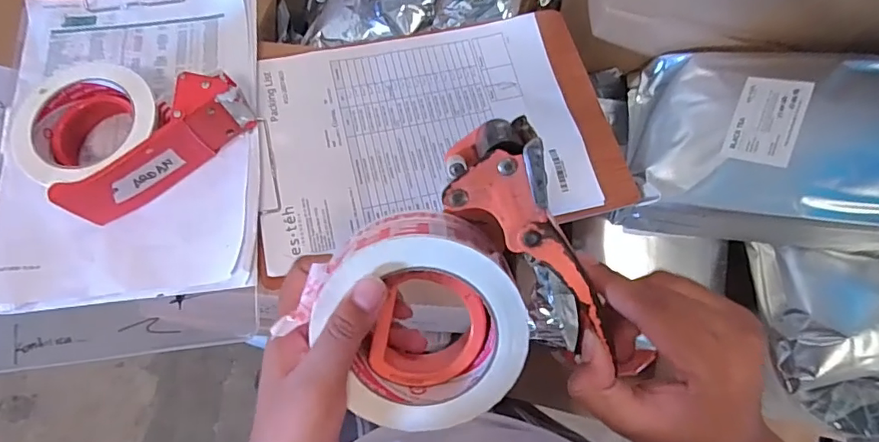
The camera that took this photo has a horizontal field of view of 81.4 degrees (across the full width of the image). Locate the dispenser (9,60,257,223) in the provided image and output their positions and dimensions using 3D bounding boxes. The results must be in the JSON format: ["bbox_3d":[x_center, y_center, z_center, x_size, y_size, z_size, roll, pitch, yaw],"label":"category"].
[{"bbox_3d":[-0.255,-0.083,0.422,0.120,0.061,0.154,44,80,8],"label":"dispenser"}]

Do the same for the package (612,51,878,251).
[{"bbox_3d":[0.313,-0.065,0.453,0.279,0.079,0.176,8,76,26],"label":"package"}]

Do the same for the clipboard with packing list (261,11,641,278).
[{"bbox_3d":[-0.002,-0.085,0.473,0.321,0.008,0.210,-11,72,-7],"label":"clipboard with packing list"}]

